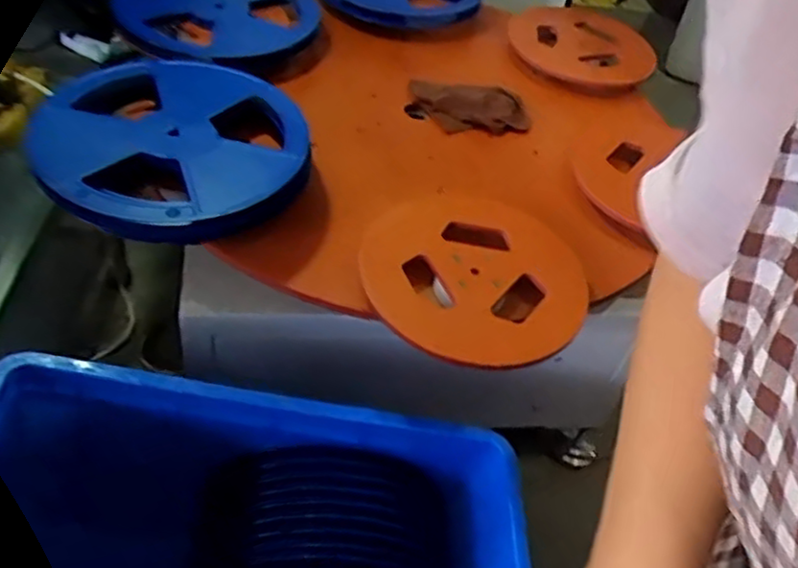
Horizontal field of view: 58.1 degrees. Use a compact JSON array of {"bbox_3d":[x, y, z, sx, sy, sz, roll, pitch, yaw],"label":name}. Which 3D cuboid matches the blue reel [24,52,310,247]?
[{"bbox_3d":[-0.272,-0.173,0.881,0.306,0.049,0.324,9,50,-11],"label":"blue reel"}]

